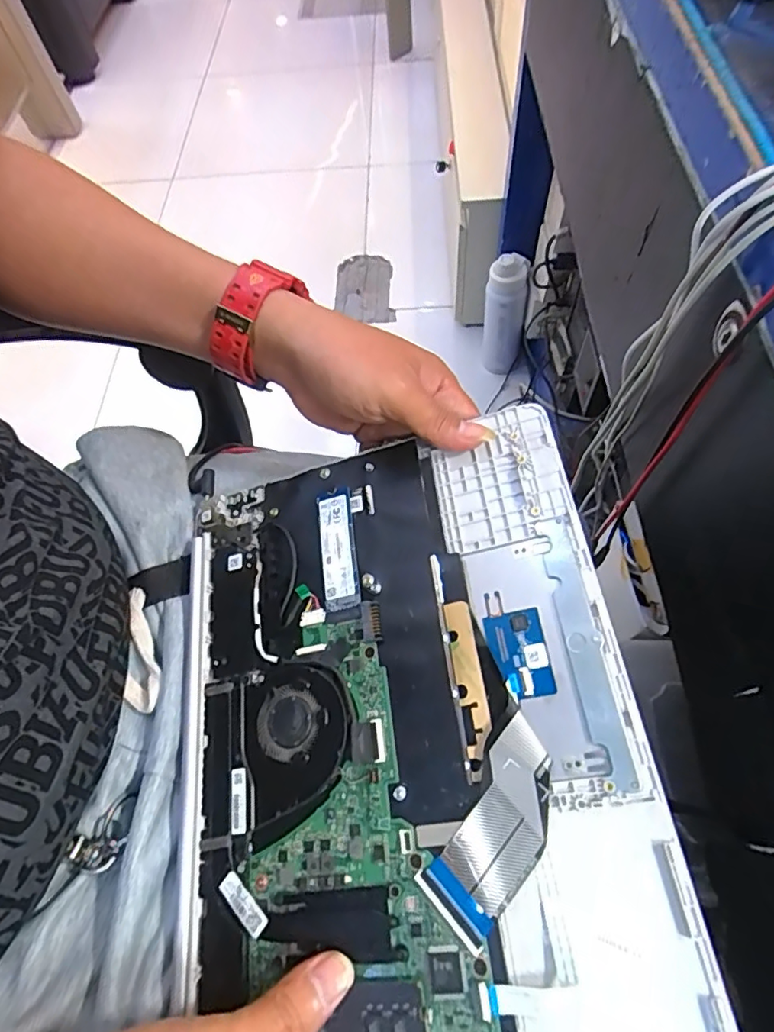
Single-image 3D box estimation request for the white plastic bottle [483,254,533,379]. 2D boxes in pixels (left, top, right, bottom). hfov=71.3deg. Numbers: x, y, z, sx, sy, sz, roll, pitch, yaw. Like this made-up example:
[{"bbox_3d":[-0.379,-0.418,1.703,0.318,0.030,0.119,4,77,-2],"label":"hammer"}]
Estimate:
[{"bbox_3d":[0.237,-0.406,1.100,0.078,0.227,0.092,3,63,6],"label":"white plastic bottle"}]

